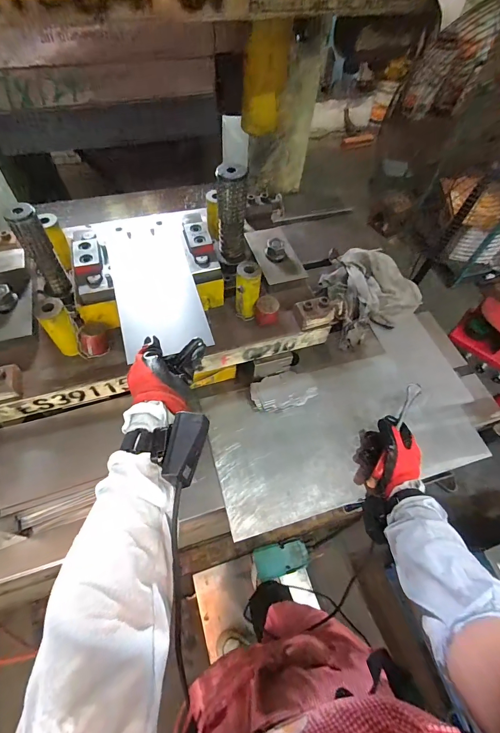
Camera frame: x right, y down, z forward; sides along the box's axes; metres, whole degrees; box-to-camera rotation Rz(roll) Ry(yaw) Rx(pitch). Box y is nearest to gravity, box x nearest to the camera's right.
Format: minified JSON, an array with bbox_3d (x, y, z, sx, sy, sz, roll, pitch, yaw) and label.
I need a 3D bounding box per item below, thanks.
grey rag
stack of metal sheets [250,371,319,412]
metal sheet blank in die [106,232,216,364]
[{"bbox_3d":[0.259,-0.185,0.805,0.249,0.076,0.222,-27,63,-18],"label":"grey rag"},{"bbox_3d":[0.066,0.050,0.670,0.124,0.029,0.068,-11,59,-10],"label":"stack of metal sheets"},{"bbox_3d":[-0.146,-0.121,0.537,0.121,0.009,0.245,-14,60,-10],"label":"metal sheet blank in die"}]

